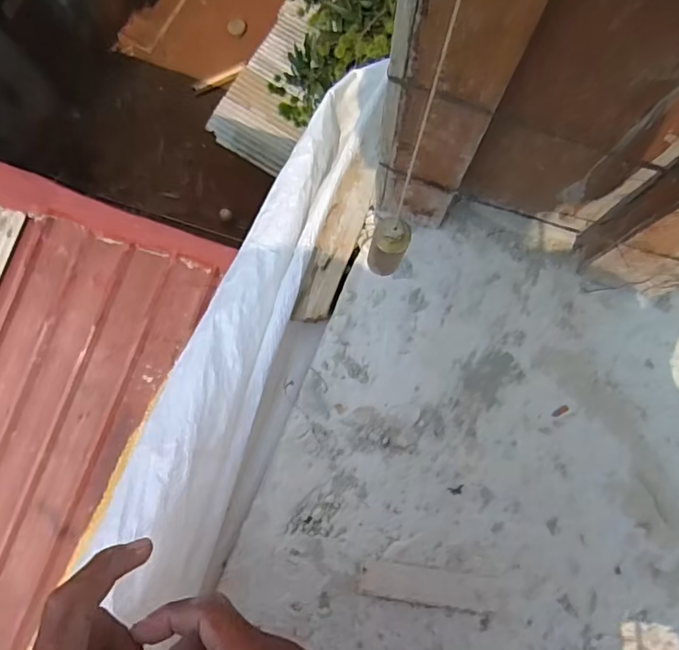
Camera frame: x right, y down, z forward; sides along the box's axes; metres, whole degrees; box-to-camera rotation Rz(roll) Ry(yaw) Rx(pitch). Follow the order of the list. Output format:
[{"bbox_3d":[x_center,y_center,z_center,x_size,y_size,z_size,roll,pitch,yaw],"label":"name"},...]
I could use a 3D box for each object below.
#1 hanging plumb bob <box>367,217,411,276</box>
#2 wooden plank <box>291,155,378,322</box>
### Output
[{"bbox_3d":[0.034,-0.053,0.356,0.023,0.066,0.020,19,80,4],"label":"hanging plumb bob"},{"bbox_3d":[-0.002,-0.083,0.509,0.036,0.023,0.166,19,80,4],"label":"wooden plank"}]

